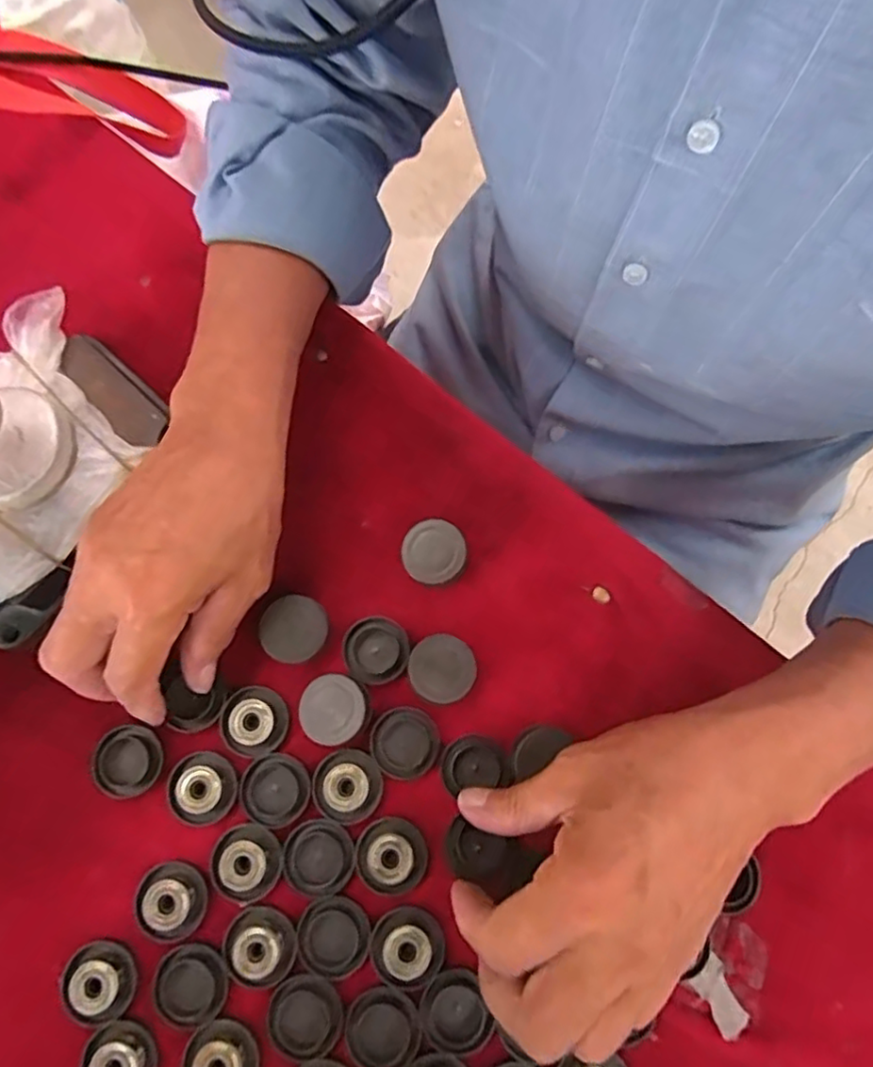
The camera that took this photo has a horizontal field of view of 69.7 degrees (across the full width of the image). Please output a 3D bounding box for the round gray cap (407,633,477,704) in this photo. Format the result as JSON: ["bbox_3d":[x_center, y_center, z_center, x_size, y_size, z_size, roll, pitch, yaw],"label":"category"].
[{"bbox_3d":[0.003,0.066,0.307,0.031,0.015,0.031,0,76,1],"label":"round gray cap"}]

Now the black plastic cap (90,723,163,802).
[{"bbox_3d":[-0.150,0.110,0.304,0.032,0.005,0.032,0,76,1],"label":"black plastic cap"}]

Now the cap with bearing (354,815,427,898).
[{"bbox_3d":[-0.021,0.150,0.291,0.032,0.005,0.031,0,76,1],"label":"cap with bearing"}]

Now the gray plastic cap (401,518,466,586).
[{"bbox_3d":[-0.001,0.010,0.321,0.031,0.017,0.032,27,78,8],"label":"gray plastic cap"}]

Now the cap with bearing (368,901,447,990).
[{"bbox_3d":[-0.013,0.187,0.281,0.032,0.005,0.031,0,76,1],"label":"cap with bearing"}]

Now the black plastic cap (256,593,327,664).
[{"bbox_3d":[-0.071,0.047,0.312,0.031,0.015,0.032,0,76,1],"label":"black plastic cap"}]

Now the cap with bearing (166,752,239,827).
[{"bbox_3d":[-0.114,0.122,0.299,0.032,0.006,0.031,31,79,8],"label":"cap with bearing"}]

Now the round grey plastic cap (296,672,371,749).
[{"bbox_3d":[-0.049,0.085,0.303,0.032,0.013,0.032,0,76,1],"label":"round grey plastic cap"}]

